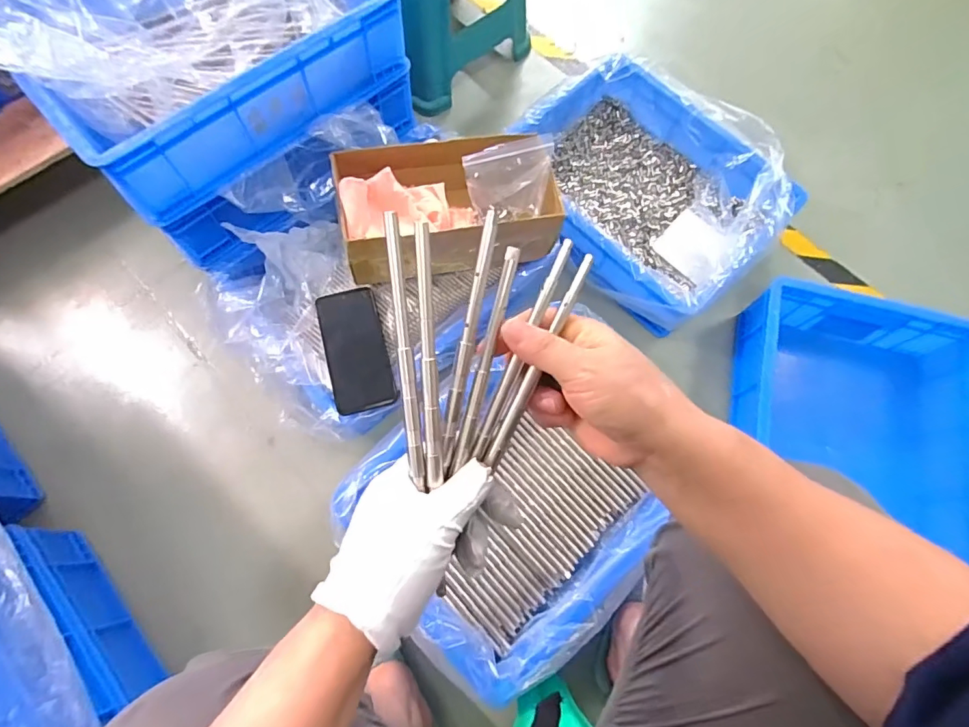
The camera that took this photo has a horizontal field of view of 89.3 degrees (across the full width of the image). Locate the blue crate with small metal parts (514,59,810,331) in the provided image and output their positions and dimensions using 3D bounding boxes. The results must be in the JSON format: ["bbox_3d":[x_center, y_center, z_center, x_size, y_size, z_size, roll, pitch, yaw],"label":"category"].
[{"bbox_3d":[0.267,-0.287,0.812,0.334,0.134,0.412,-36,76,-13],"label":"blue crate with small metal parts"}]

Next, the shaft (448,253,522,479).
[{"bbox_3d":[0.000,-0.001,0.282,0.008,0.005,0.131,15,95,3],"label":"shaft"}]

